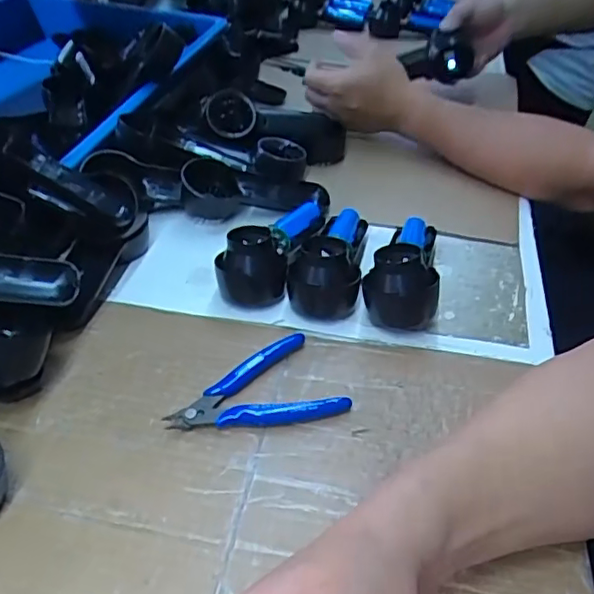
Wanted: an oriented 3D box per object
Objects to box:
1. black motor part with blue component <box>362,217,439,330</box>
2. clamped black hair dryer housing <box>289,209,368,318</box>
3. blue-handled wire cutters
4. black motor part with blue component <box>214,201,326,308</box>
[{"bbox_3d":[0.092,-0.036,0.509,0.057,0.058,0.141,9,39,7],"label":"black motor part with blue component"},{"bbox_3d":[0.030,-0.045,0.521,0.058,0.054,0.136,8,39,6],"label":"clamped black hair dryer housing"},{"bbox_3d":[-0.030,0.070,0.411,0.115,0.015,0.074,-18,44,-24],"label":"blue-handled wire cutters"},{"bbox_3d":[-0.021,-0.053,0.535,0.057,0.049,0.148,15,41,14],"label":"black motor part with blue component"}]

